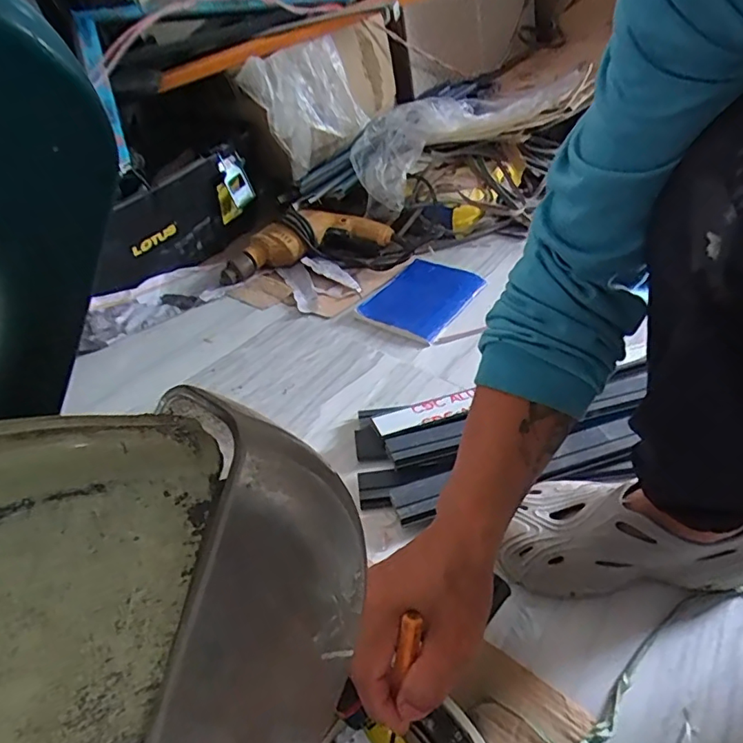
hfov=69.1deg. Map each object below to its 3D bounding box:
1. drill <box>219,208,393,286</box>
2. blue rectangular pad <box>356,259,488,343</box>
[{"bbox_3d":[-0.127,-0.244,1.007,0.322,0.068,0.111,-17,43,-12],"label":"drill"},{"bbox_3d":[0.089,-0.131,0.919,0.148,0.015,0.199,22,49,27],"label":"blue rectangular pad"}]

